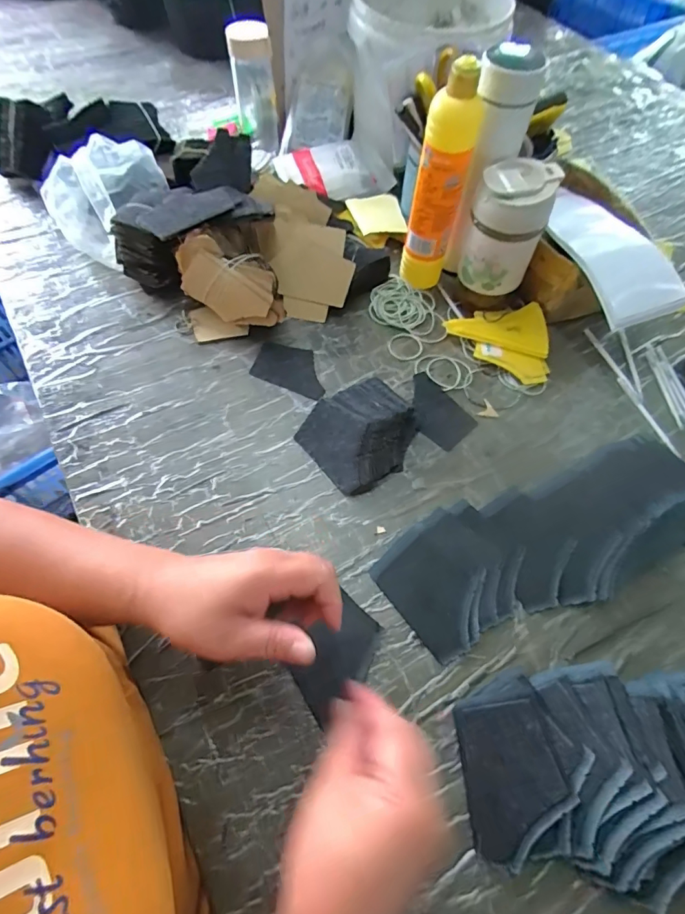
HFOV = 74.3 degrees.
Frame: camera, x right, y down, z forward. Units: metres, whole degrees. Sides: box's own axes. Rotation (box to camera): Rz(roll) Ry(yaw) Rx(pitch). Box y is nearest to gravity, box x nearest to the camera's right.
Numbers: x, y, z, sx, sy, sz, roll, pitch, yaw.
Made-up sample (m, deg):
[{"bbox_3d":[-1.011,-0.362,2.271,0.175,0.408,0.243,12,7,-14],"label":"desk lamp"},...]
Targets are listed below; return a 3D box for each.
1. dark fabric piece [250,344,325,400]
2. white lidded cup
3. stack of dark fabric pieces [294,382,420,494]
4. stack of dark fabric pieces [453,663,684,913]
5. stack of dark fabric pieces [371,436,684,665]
[{"bbox_3d":[-0.060,-0.105,0.539,0.090,0.005,0.062,16,59,7],"label":"dark fabric piece"},{"bbox_3d":[0.184,-0.253,0.525,0.081,0.143,0.073,24,63,10],"label":"white lidded cup"},{"bbox_3d":[0.021,-0.027,0.475,0.111,0.037,0.101,-35,67,-21],"label":"stack of dark fabric pieces"},{"bbox_3d":[0.245,0.237,0.319,0.309,0.055,0.164,17,60,7],"label":"stack of dark fabric pieces"},{"bbox_3d":[0.182,0.075,0.412,0.289,0.058,0.119,-15,61,-12],"label":"stack of dark fabric pieces"}]

